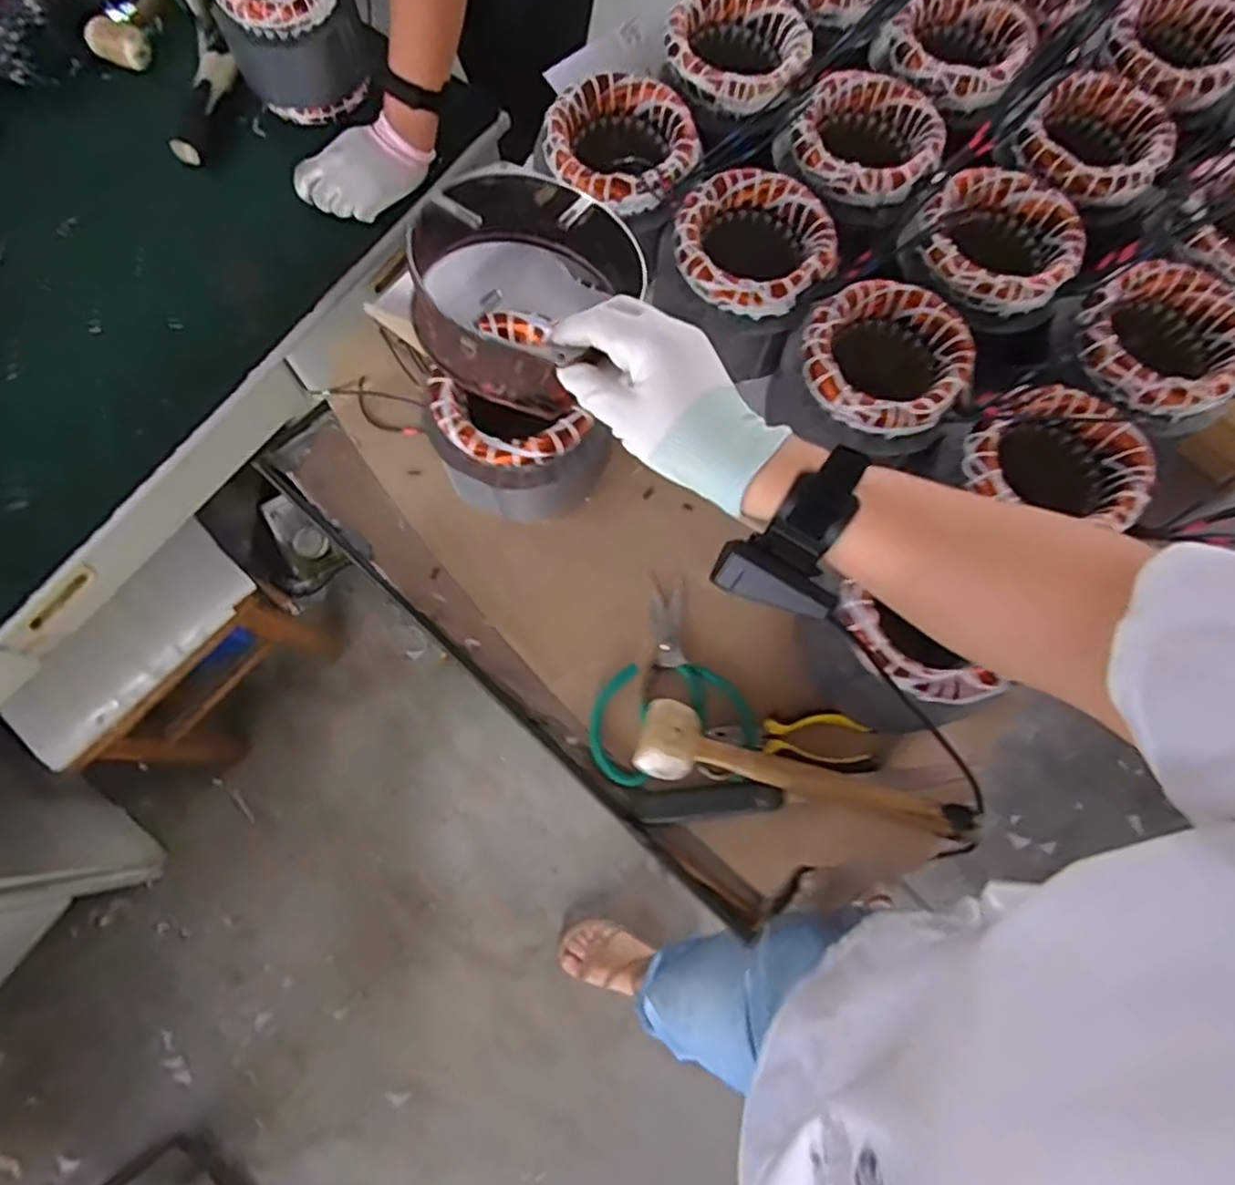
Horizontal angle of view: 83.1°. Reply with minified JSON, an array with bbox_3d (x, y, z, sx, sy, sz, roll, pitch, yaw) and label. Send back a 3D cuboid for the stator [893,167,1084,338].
[{"bbox_3d":[0.332,-0.300,0.624,0.134,0.065,0.141,35,77,9],"label":"stator"}]

